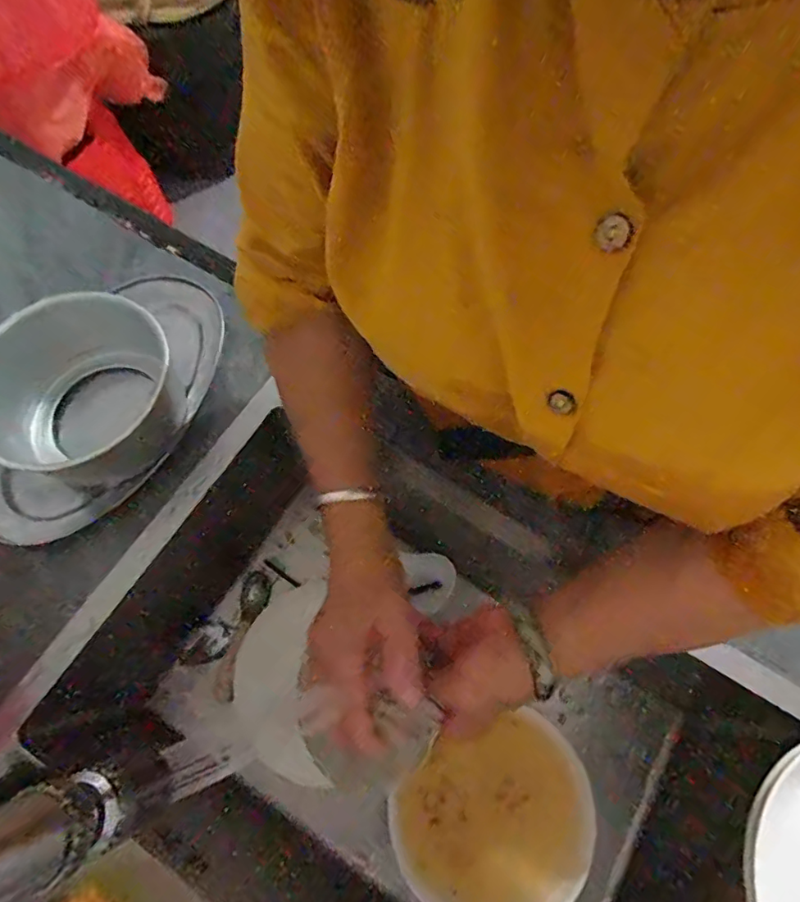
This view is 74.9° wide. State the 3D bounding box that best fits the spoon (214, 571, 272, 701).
[{"bbox_3d":[-0.184,0.211,0.602,0.028,0.015,0.139,15,69,4],"label":"spoon"}]

